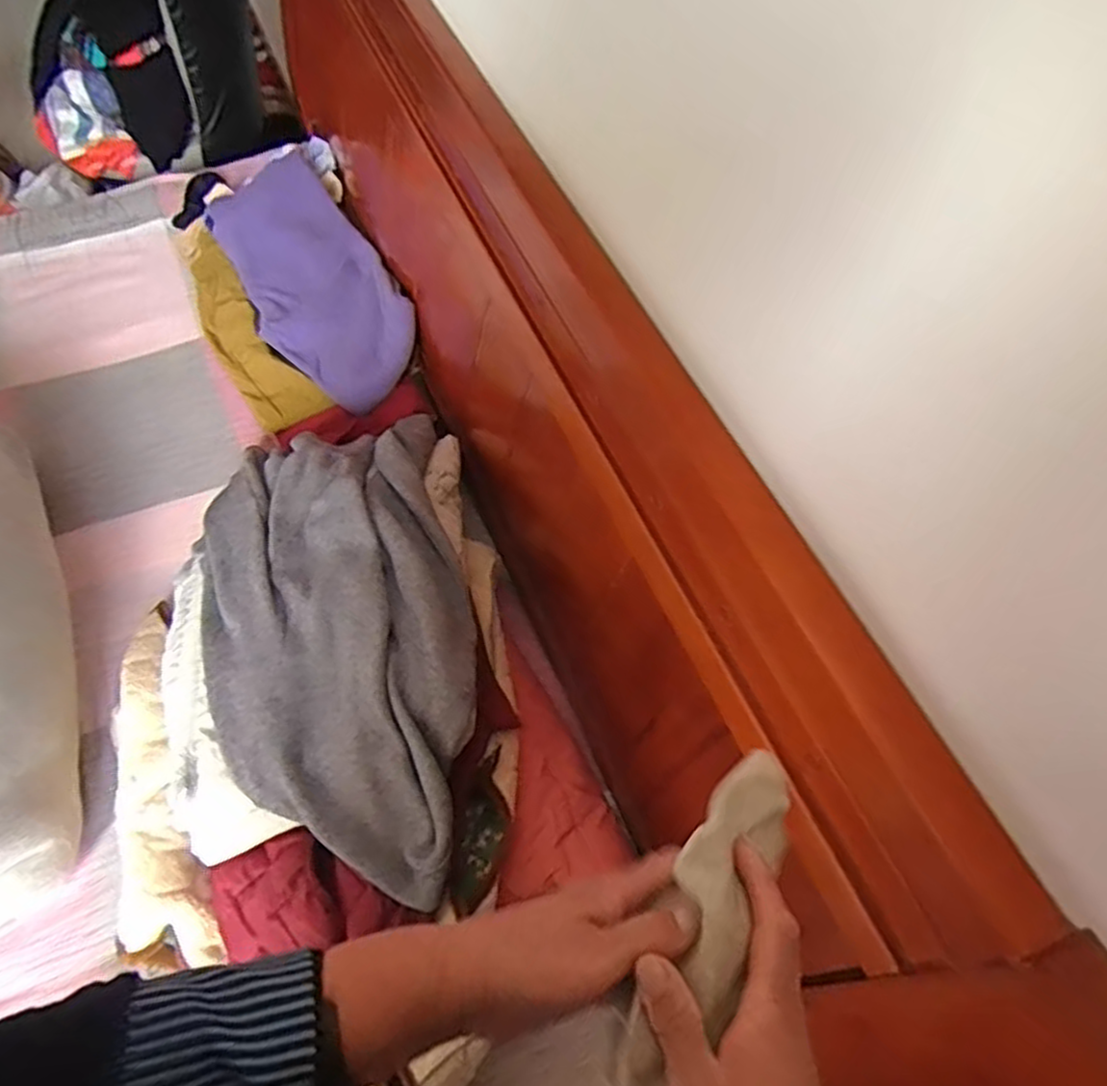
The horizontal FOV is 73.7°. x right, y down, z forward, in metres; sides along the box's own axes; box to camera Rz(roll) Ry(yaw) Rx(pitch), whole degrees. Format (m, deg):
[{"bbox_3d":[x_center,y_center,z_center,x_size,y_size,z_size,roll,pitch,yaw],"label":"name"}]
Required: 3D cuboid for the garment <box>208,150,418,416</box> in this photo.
[{"bbox_3d":[-0.392,-0.439,1.174,0.202,0.115,0.510,-23,64,-16],"label":"garment"}]

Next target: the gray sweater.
[{"bbox_3d":[-0.240,0.074,0.802,0.295,0.112,0.603,-13,62,-11],"label":"gray sweater"}]

